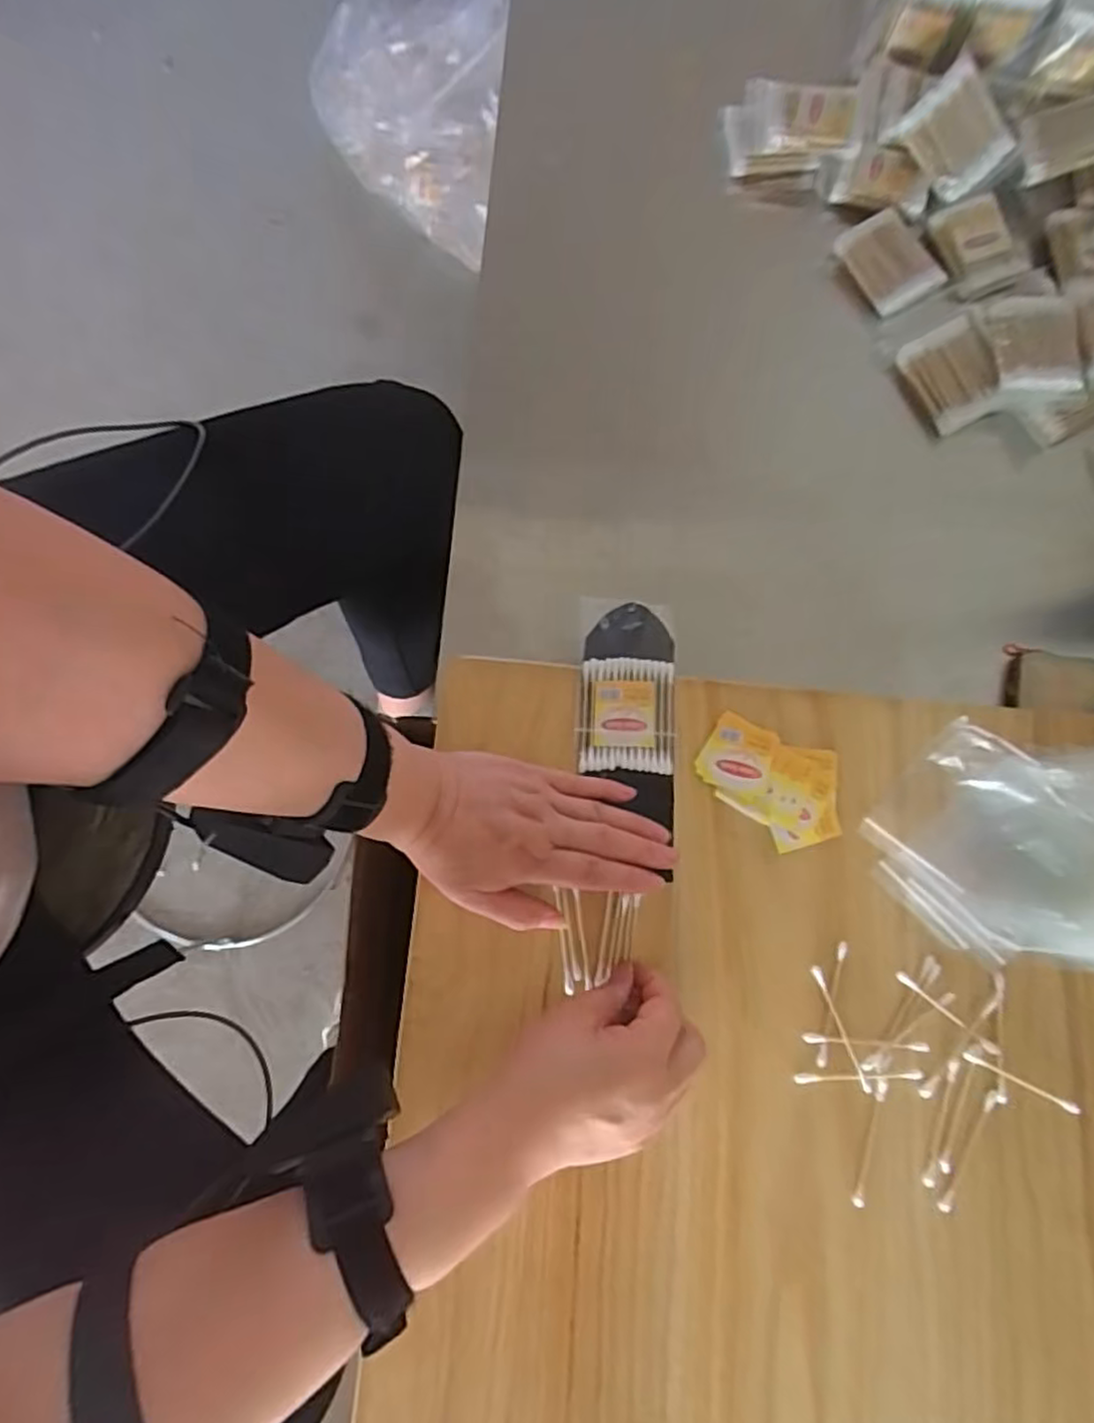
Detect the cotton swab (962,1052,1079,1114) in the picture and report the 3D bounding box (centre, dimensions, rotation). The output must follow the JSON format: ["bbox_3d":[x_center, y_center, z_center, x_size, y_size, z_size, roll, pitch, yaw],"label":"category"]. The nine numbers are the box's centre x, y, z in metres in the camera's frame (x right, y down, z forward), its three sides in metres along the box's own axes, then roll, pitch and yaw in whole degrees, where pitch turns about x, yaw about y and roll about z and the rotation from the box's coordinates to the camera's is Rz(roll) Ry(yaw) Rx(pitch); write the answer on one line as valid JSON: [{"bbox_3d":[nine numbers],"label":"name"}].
[{"bbox_3d":[0.282,0.220,0.412,0.070,0.004,0.006,26,80,5],"label":"cotton swab"}]

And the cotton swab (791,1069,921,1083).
[{"bbox_3d":[0.187,0.219,0.414,0.075,0.004,0.006,-2,79,0],"label":"cotton swab"}]

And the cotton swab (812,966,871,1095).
[{"bbox_3d":[0.179,0.192,0.419,0.006,0.004,0.075,-21,80,-4],"label":"cotton swab"}]

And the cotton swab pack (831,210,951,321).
[{"bbox_3d":[0.273,-0.359,0.554,0.058,0.019,0.077,-32,82,-5],"label":"cotton swab pack"}]

